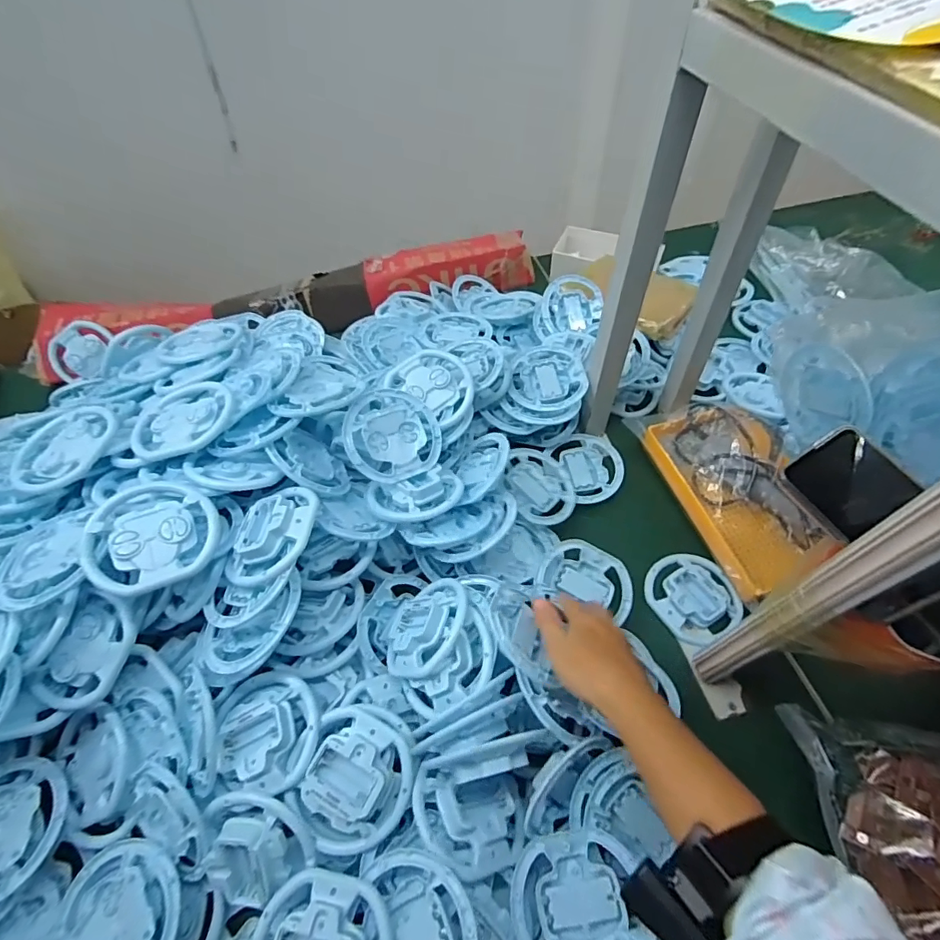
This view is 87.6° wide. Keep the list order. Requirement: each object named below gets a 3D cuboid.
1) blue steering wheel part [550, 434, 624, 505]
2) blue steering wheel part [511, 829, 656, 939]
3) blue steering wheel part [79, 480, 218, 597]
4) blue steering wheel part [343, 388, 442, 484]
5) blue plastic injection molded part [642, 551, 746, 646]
[{"bbox_3d":[0.159,-0.006,0.648,0.087,0.017,0.095,-1,56,2],"label":"blue steering wheel part"},{"bbox_3d":[0.083,0.339,0.374,0.094,0.024,0.102,-1,56,2],"label":"blue steering wheel part"},{"bbox_3d":[-0.279,0.057,0.435,0.100,0.027,0.099,-16,65,-19],"label":"blue steering wheel part"},{"bbox_3d":[-0.083,-0.039,0.529,0.101,0.012,0.101,5,75,-20],"label":"blue steering wheel part"},{"bbox_3d":[0.251,0.141,0.558,0.090,0.025,0.103,-21,58,-11],"label":"blue plastic injection molded part"}]

